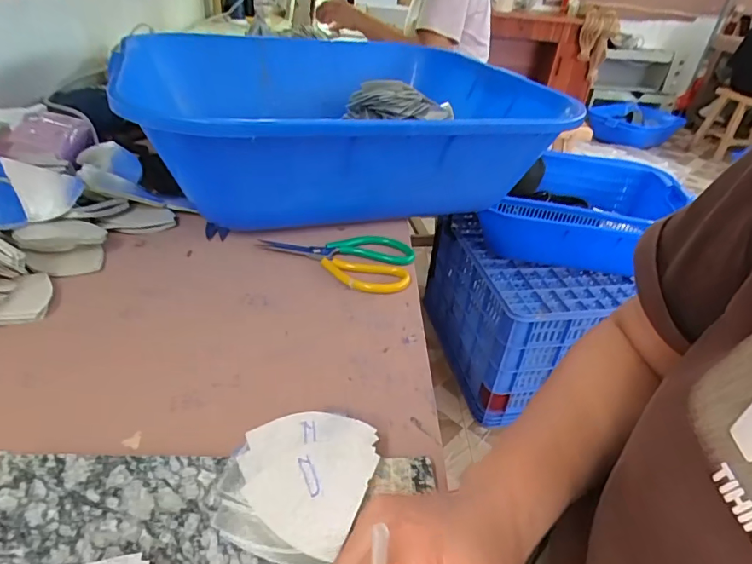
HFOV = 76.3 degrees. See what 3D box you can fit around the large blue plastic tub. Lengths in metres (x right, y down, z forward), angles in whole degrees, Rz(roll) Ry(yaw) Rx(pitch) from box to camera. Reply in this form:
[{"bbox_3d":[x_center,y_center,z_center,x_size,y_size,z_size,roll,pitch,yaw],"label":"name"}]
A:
[{"bbox_3d":[-0.045,-0.239,0.737,0.585,0.175,0.496,-10,38,-21],"label":"large blue plastic tub"}]

